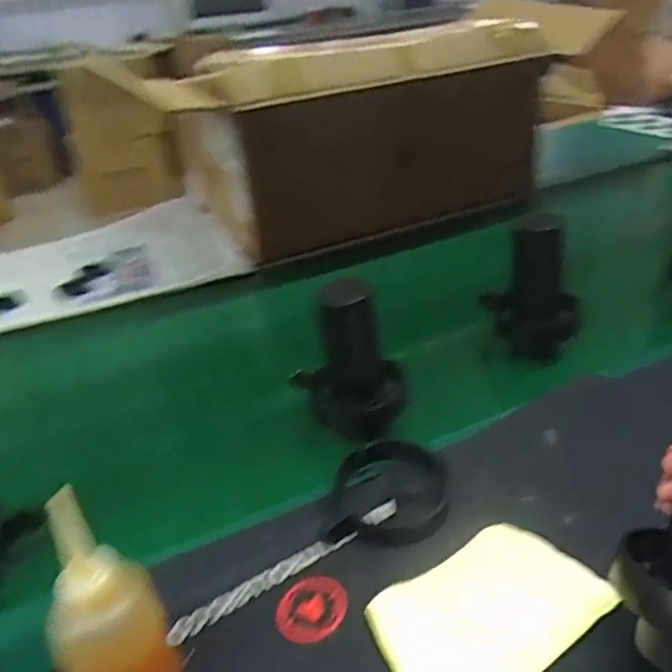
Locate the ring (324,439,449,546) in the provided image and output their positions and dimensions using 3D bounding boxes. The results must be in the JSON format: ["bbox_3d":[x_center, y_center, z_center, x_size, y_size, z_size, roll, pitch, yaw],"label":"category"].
[{"bbox_3d":[0.045,0.130,0.523,0.094,0.022,0.098,0,36,8],"label":"ring"}]

